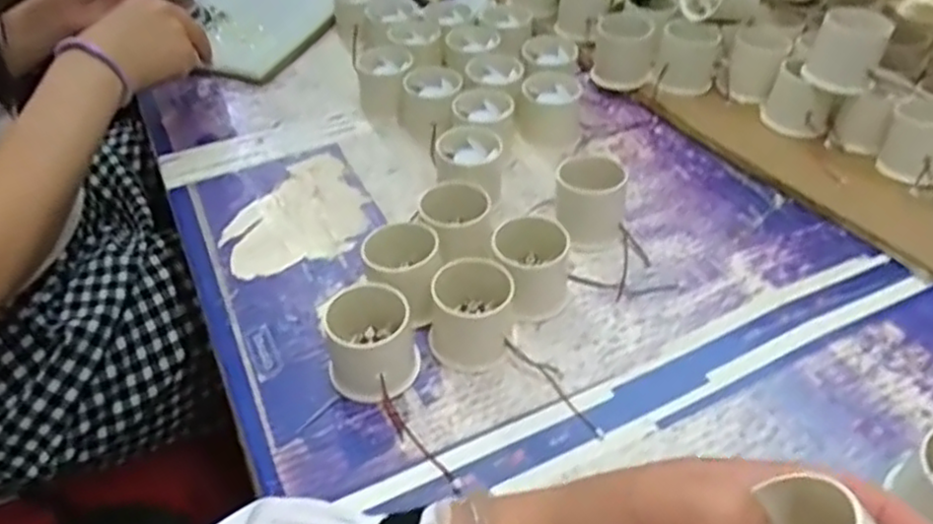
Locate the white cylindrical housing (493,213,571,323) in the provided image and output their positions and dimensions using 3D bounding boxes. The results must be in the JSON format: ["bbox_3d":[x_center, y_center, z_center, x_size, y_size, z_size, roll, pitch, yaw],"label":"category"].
[{"bbox_3d":[0.045,0.005,0.485,0.049,0.050,0.055,-5,44,-2],"label":"white cylindrical housing"}]

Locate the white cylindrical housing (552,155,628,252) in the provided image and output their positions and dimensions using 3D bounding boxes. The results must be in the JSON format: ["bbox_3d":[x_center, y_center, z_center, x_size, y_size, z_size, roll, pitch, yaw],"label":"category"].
[{"bbox_3d":[0.090,-0.041,0.527,0.050,0.054,0.047,-2,44,2],"label":"white cylindrical housing"}]

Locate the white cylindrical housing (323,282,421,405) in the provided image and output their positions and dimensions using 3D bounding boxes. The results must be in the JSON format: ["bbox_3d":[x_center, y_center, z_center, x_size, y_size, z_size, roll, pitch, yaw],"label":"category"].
[{"bbox_3d":[-0.058,0.050,0.442,0.054,0.049,0.054,-2,44,2],"label":"white cylindrical housing"}]

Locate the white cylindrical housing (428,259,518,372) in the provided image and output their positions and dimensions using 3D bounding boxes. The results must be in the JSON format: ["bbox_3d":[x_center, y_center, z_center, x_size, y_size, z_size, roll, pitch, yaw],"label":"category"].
[{"bbox_3d":[0.003,0.033,0.458,0.053,0.050,0.051,-2,44,2],"label":"white cylindrical housing"}]

